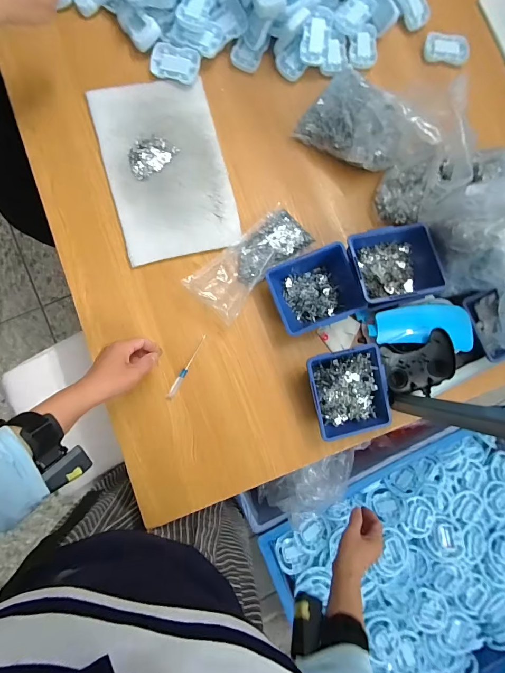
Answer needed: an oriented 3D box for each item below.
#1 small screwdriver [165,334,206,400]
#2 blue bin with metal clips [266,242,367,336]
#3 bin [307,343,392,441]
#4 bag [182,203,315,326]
[{"bbox_3d":[-0.111,0.053,0.563,0.013,0.012,0.124,31,82,-1],"label":"small screwdriver"},{"bbox_3d":[0.108,-0.080,0.566,0.142,0.067,0.123,-20,85,-7],"label":"blue bin with metal clips"},{"bbox_3d":[0.159,0.095,0.555,0.123,0.055,0.142,-13,85,-6],"label":"bin"},{"bbox_3d":[0.001,-0.128,0.573,0.225,0.044,0.100,-42,88,-8],"label":"bag"}]

